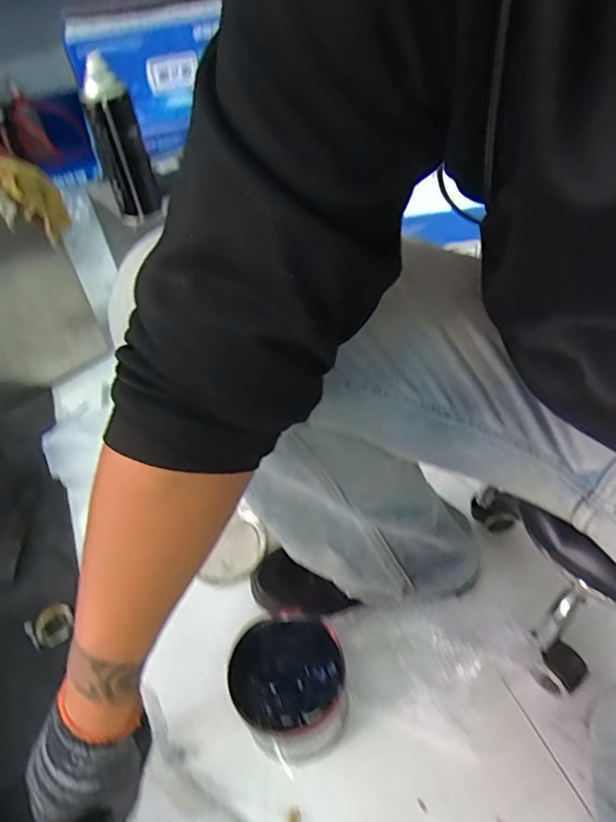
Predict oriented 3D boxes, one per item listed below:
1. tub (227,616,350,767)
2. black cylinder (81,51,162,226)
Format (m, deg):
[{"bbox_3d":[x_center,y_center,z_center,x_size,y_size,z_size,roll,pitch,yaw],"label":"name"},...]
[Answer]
[{"bbox_3d":[-0.016,0.298,0.580,0.107,0.115,0.118,-7,46,-2],"label":"tub"},{"bbox_3d":[-0.245,-0.349,0.711,0.060,0.184,0.049,-15,48,-8],"label":"black cylinder"}]

